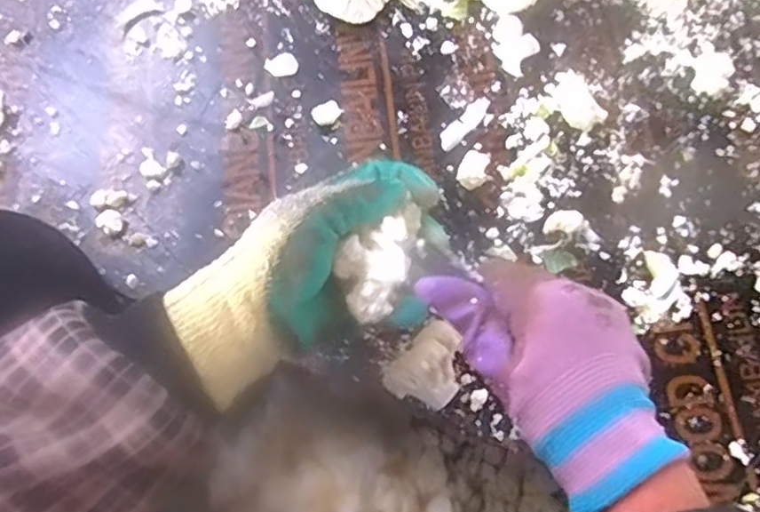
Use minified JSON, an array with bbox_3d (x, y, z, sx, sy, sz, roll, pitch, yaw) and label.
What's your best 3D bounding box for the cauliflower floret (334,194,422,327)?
[{"bbox_3d":[0.004,0.000,0.369,0.036,0.043,0.070,30,74,11],"label":"cauliflower floret"}]

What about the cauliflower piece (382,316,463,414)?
[{"bbox_3d":[0.031,0.073,0.401,0.049,0.034,0.042,-42,75,-12],"label":"cauliflower piece"}]

